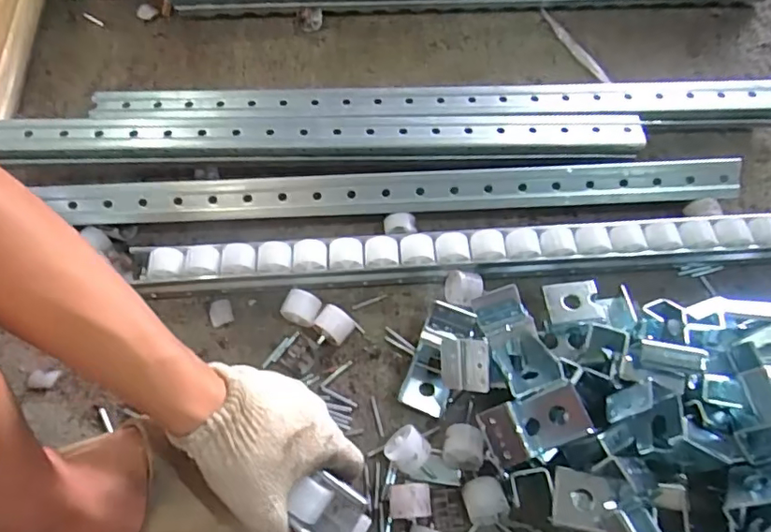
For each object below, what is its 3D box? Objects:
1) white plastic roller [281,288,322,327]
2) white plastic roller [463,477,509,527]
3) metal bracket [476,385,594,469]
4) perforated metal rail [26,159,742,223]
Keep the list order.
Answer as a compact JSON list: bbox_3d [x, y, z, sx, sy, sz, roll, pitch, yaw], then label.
[{"bbox_3d":[-0.081,0.044,0.541,0.035,0.034,0.028,18,65,8],"label":"white plastic roller"},{"bbox_3d":[0.083,0.201,0.464,0.033,0.030,0.036,-16,65,-9],"label":"white plastic roller"},{"bbox_3d":[0.124,0.128,0.441,0.088,0.029,0.045,-16,65,-9],"label":"metal bracket"},{"bbox_3d":[0.010,-0.079,0.570,0.708,0.024,0.036,-1,64,-1],"label":"perforated metal rail"}]

